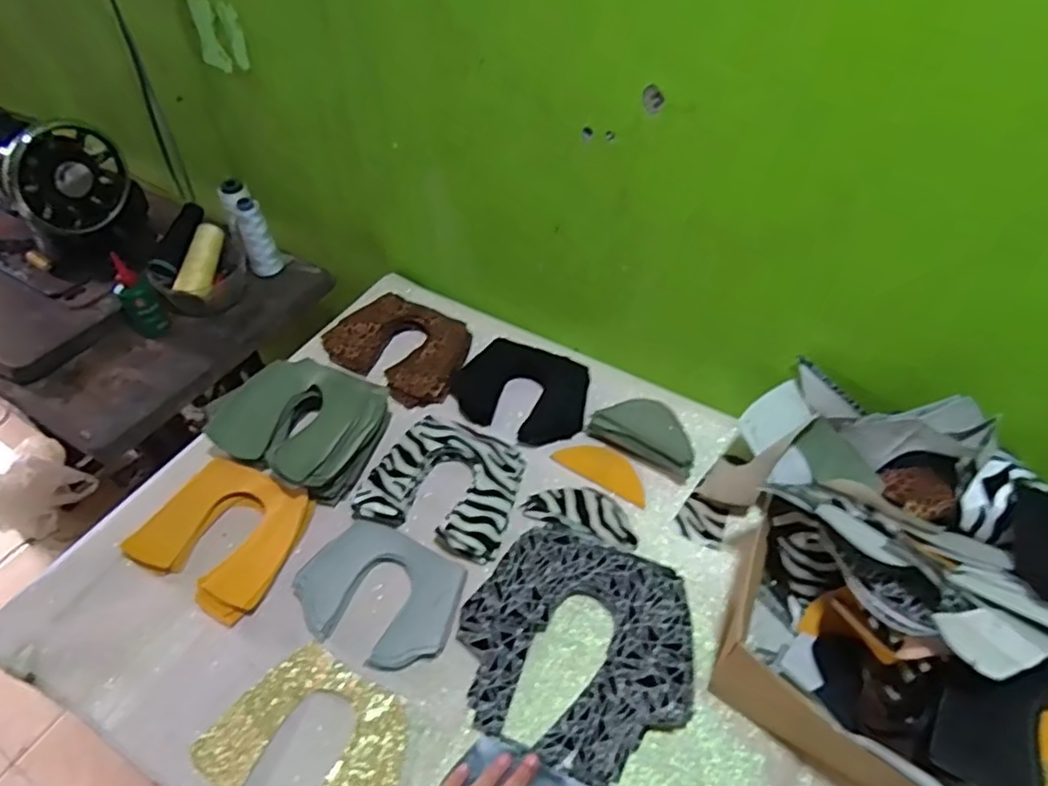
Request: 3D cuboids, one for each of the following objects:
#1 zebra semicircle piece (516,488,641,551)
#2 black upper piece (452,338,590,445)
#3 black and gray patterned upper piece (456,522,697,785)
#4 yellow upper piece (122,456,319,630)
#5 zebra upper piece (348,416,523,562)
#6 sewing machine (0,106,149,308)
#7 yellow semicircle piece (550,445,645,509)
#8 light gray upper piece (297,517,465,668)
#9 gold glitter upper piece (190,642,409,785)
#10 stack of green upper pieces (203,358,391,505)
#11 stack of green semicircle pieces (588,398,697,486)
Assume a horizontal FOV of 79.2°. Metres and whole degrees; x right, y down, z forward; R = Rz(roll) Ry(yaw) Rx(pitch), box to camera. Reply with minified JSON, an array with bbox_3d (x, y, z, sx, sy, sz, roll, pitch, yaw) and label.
[{"bbox_3d":[0.062,0.125,0.670,0.118,0.012,0.056,16,51,13],"label":"zebra semicircle piece"},{"bbox_3d":[-0.001,-0.003,0.766,0.157,0.022,0.122,23,52,18],"label":"black upper piece"},{"bbox_3d":[0.048,0.223,0.570,0.202,0.026,0.189,18,51,14],"label":"black and gray patterned upper piece"},{"bbox_3d":[-0.301,0.140,0.643,0.151,0.015,0.135,23,52,18],"label":"yellow upper piece"},{"bbox_3d":[-0.081,0.094,0.671,0.149,0.032,0.134,16,51,13],"label":"zebra upper piece"},{"bbox_3d":[-0.734,-0.302,0.888,0.393,0.215,0.169,22,53,18],"label":"sewing machine"},{"bbox_3d":[0.091,0.084,0.710,0.110,0.006,0.049,28,54,22],"label":"yellow semicircle piece"},{"bbox_3d":[-0.137,0.188,0.600,0.155,0.005,0.114,22,52,17],"label":"light gray upper piece"},{"bbox_3d":[-0.170,0.294,0.528,0.170,0.006,0.121,24,53,16],"label":"gold glitter upper piece"},{"bbox_3d":[-0.246,0.033,0.706,0.164,0.057,0.145,21,53,17],"label":"stack of green upper pieces"},{"bbox_3d":[0.140,0.045,0.716,0.120,0.034,0.062,32,56,24],"label":"stack of green semicircle pieces"}]

